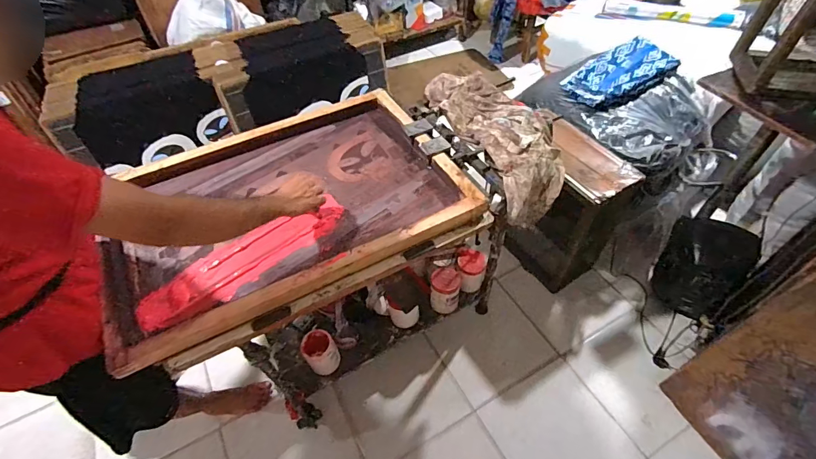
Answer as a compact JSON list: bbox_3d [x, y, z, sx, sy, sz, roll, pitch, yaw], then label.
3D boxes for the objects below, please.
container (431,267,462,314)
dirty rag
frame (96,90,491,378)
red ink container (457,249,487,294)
[{"bbox_3d":[0.130,0.219,1.424,0.103,0.139,0.116,4,51,4],"label":"container"},{"bbox_3d":[0.258,-0.292,1.241,0.212,0.187,0.574,-22,54,-16],"label":"dirty rag"},{"bbox_3d":[-0.321,-0.084,1.061,0.853,0.068,0.627,-23,54,-17],"label":"frame"},{"bbox_3d":[0.227,0.155,1.482,0.105,0.139,0.119,8,51,8],"label":"red ink container"}]

